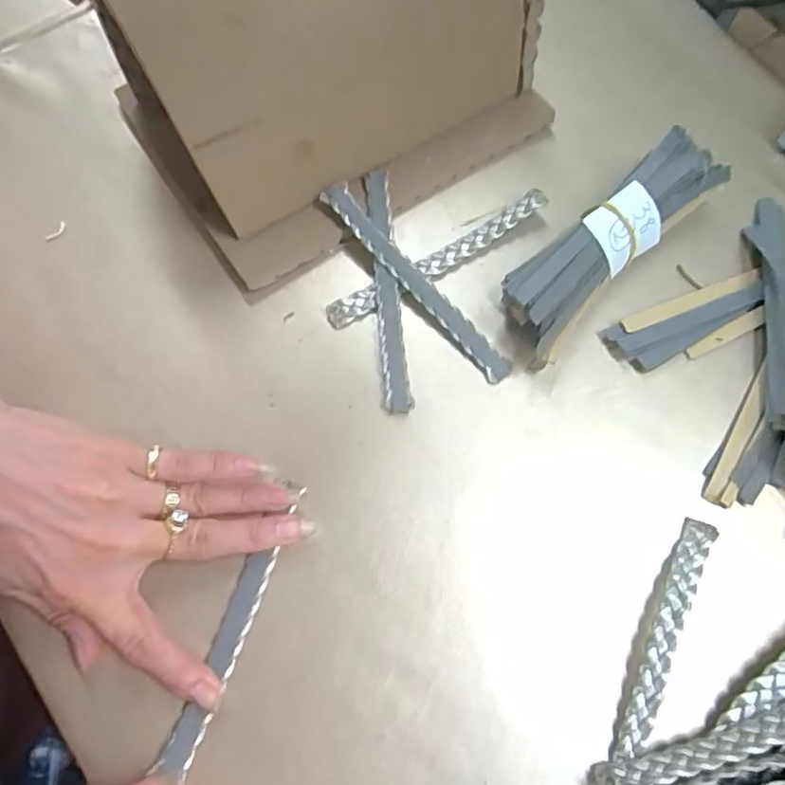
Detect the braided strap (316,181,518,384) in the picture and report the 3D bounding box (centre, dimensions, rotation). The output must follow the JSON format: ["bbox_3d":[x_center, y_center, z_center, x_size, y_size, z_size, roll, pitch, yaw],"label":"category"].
[{"bbox_3d":[0.012,-0.058,0.321,0.014,0.006,0.134,-42,84,2],"label":"braided strap"}]

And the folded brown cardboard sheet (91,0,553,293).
[{"bbox_3d":[-0.028,-0.172,0.308,0.201,0.121,0.127,-33,74,-10],"label":"folded brown cardboard sheet"}]

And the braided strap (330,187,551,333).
[{"bbox_3d":[0.025,-0.072,0.329,0.135,0.012,0.014,-30,73,-9],"label":"braided strap"}]

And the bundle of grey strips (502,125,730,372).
[{"bbox_3d":[0.112,-0.079,0.318,0.043,0.037,0.147,42,76,14],"label":"bundle of grey strips"}]

